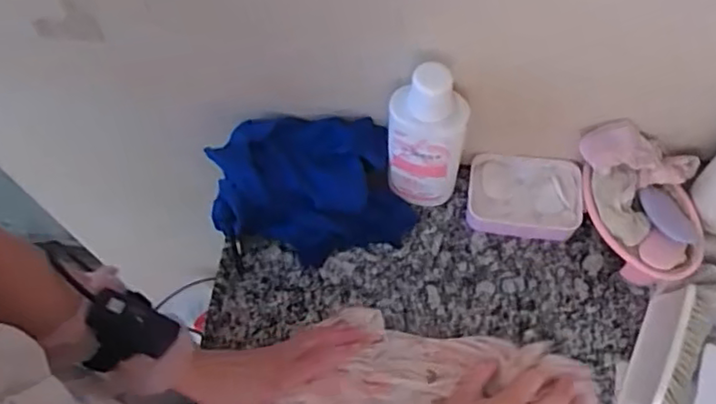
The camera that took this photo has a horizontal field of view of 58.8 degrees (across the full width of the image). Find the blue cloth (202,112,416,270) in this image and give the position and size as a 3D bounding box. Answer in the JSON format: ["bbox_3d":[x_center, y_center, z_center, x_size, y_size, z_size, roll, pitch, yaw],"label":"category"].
[{"bbox_3d":[-0.060,-0.015,0.726,0.216,0.098,0.138,-13,63,-3],"label":"blue cloth"}]

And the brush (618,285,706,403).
[{"bbox_3d":[0.312,0.151,0.638,0.050,0.068,0.141,22,66,14],"label":"brush"}]

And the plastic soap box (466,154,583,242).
[{"bbox_3d":[0.195,-0.008,0.746,0.126,0.030,0.097,10,64,9],"label":"plastic soap box"}]

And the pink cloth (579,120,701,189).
[{"bbox_3d":[0.299,-0.046,0.674,0.134,0.044,0.049,15,62,-14],"label":"pink cloth"}]

